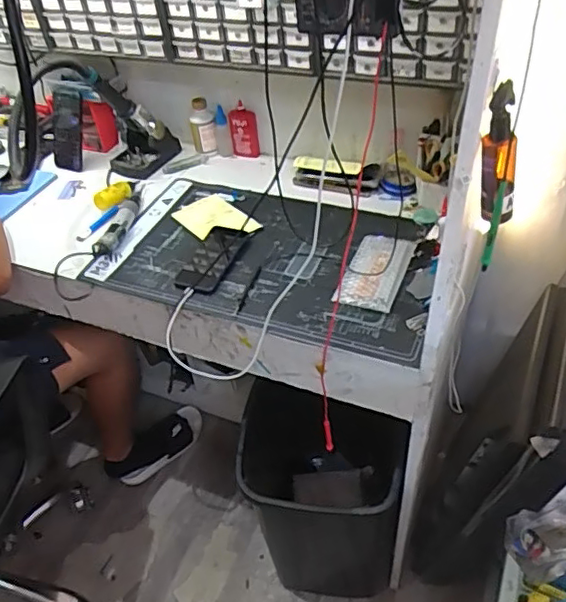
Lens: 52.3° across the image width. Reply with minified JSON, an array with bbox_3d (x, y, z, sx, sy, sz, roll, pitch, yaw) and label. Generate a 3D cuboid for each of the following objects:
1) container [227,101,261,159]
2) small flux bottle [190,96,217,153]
[{"bbox_3d":[-0.083,-0.360,1.209,0.058,0.128,0.028,-5,45,2],"label":"container"},{"bbox_3d":[-0.171,-0.370,1.231,0.049,0.123,0.037,-13,45,-5],"label":"small flux bottle"}]

